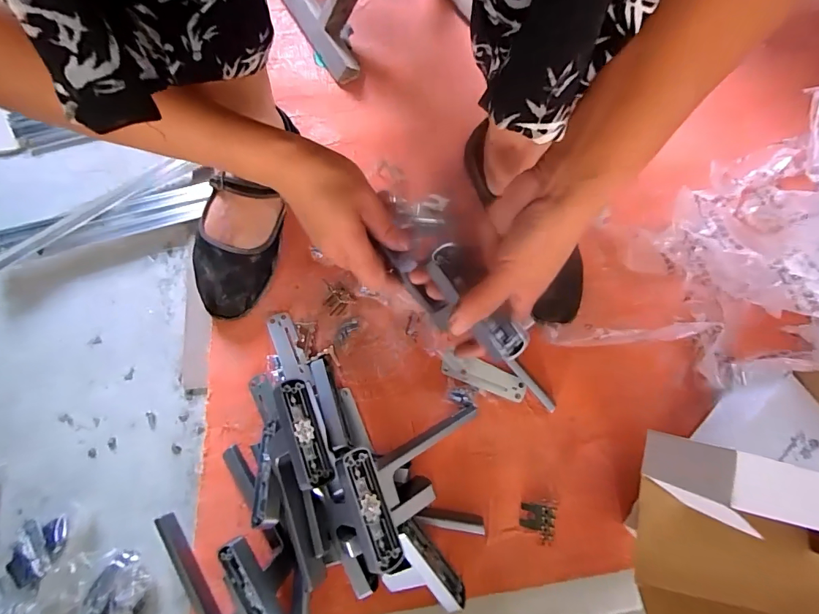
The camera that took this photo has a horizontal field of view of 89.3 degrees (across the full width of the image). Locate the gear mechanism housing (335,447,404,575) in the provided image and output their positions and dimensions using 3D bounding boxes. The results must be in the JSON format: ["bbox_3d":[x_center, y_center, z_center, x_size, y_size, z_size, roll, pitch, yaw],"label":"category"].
[{"bbox_3d":[-0.039,0.178,0.365,0.037,0.023,0.100,-5,68,-46],"label":"gear mechanism housing"}]

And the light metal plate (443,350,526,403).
[{"bbox_3d":[0.082,0.077,0.463,0.095,0.005,0.028,21,85,3],"label":"light metal plate"}]

